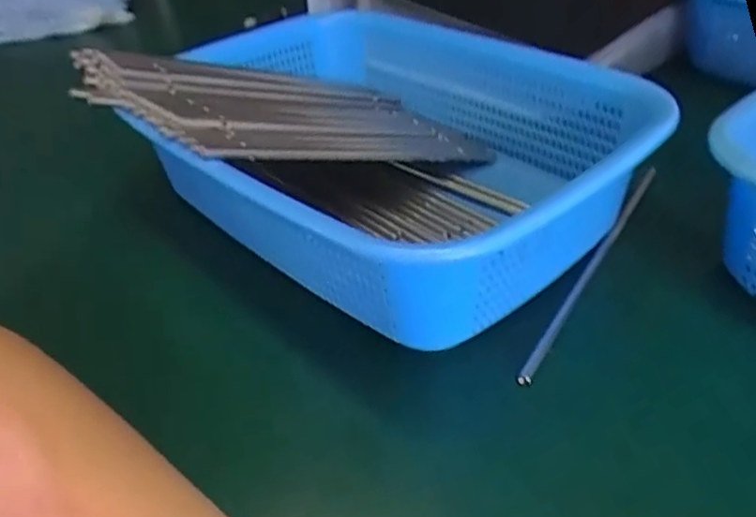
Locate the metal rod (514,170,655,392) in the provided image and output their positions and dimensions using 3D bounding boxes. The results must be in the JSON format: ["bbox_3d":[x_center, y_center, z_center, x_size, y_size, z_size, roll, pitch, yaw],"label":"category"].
[{"bbox_3d":[0.114,0.001,0.341,0.006,0.008,0.186,19,45,28],"label":"metal rod"}]

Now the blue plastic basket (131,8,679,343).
[{"bbox_3d":[-0.001,-0.060,0.361,0.272,0.083,0.193,26,48,34],"label":"blue plastic basket"}]

